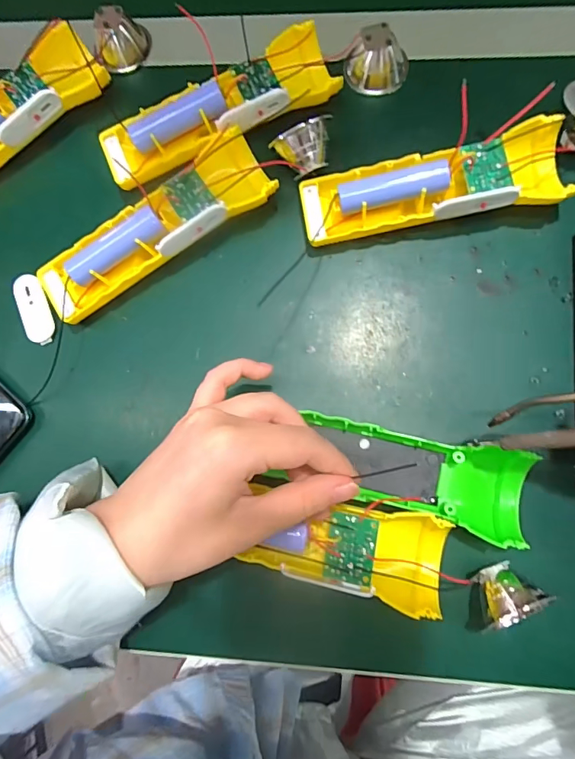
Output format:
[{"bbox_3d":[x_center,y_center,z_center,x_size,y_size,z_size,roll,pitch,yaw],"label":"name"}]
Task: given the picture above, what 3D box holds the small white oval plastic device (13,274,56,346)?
[{"bbox_3d":[-0.172,-0.047,0.295,0.019,0.006,0.048,-24,81,1],"label":"small white oval plastic device"}]

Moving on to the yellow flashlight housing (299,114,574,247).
[{"bbox_3d":[0.091,-0.119,0.273,0.161,0.031,0.049,-10,81,4],"label":"yellow flashlight housing"}]

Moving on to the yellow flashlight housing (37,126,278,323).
[{"bbox_3d":[-0.086,-0.098,0.285,0.159,0.029,0.049,-31,80,0],"label":"yellow flashlight housing"}]

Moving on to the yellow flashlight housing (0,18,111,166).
[{"bbox_3d":[-0.201,-0.177,0.305,0.159,0.030,0.042,-41,81,-1],"label":"yellow flashlight housing"}]

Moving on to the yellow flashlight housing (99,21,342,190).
[{"bbox_3d":[-0.048,-0.179,0.294,0.159,0.031,0.049,-23,81,2],"label":"yellow flashlight housing"}]

